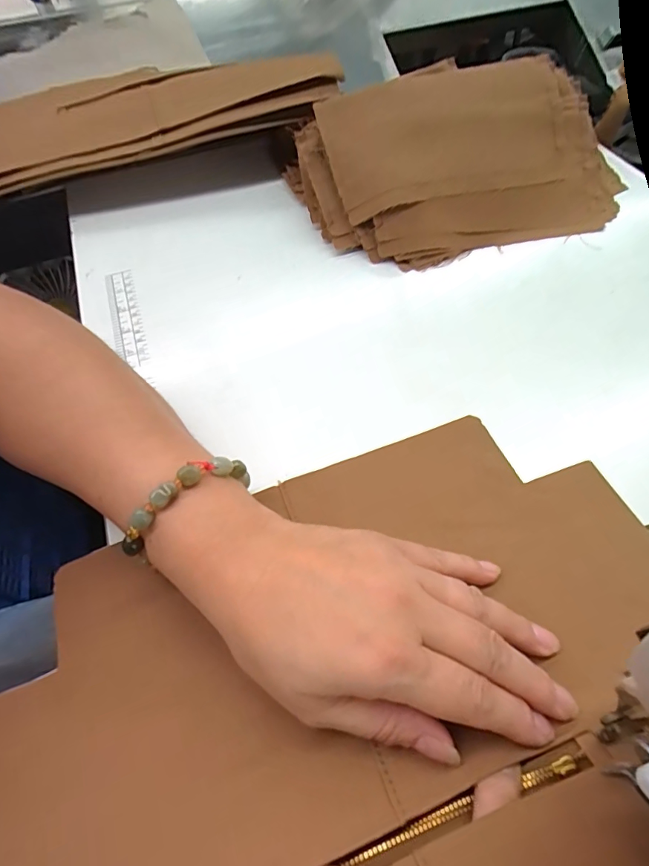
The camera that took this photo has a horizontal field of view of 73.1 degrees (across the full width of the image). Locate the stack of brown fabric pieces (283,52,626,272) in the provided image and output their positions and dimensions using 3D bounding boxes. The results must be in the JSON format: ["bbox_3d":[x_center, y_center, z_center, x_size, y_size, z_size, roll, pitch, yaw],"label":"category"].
[{"bbox_3d":[0.126,-0.236,0.382,0.283,0.086,0.141,-15,58,-7],"label":"stack of brown fabric pieces"}]

